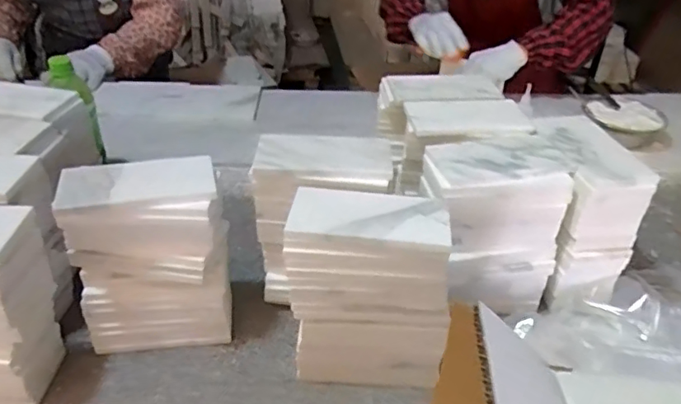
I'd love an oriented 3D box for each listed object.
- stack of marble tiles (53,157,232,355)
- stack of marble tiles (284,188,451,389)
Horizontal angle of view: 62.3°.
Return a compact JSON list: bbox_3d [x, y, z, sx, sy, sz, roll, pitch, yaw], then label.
[{"bbox_3d":[-0.207,0.064,0.614,0.157,0.201,0.078,-1,33,-4],"label":"stack of marble tiles"},{"bbox_3d":[0.029,0.094,0.576,0.159,0.199,0.077,4,33,3],"label":"stack of marble tiles"}]

